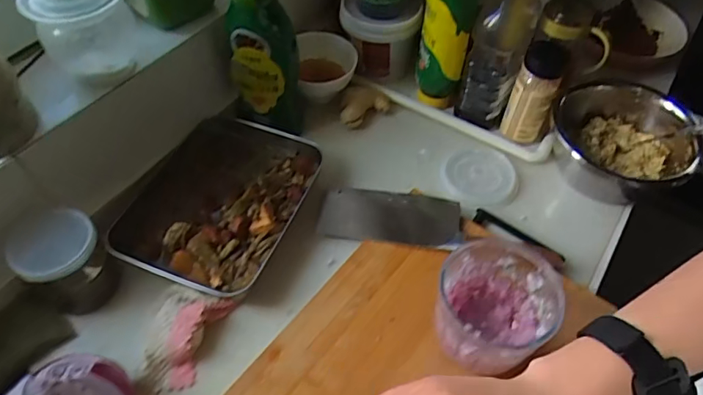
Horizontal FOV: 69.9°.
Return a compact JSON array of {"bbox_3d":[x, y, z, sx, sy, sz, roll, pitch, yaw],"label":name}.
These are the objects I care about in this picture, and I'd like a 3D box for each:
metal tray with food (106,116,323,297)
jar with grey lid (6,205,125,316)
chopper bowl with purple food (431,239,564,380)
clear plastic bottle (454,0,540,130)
[{"bbox_3d":[-0.171,0.002,0.662,0.187,0.042,0.255,19,55,12],"label":"metal tray with food"},{"bbox_3d":[-0.317,0.076,0.567,0.079,0.116,0.081,1,53,-1],"label":"jar with grey lid"},{"bbox_3d":[0.148,0.128,0.534,0.109,0.121,0.115,1,53,-1],"label":"chopper bowl with purple food"},{"bbox_3d":[0.215,-0.216,0.726,0.071,0.237,0.099,20,55,13],"label":"clear plastic bottle"}]

